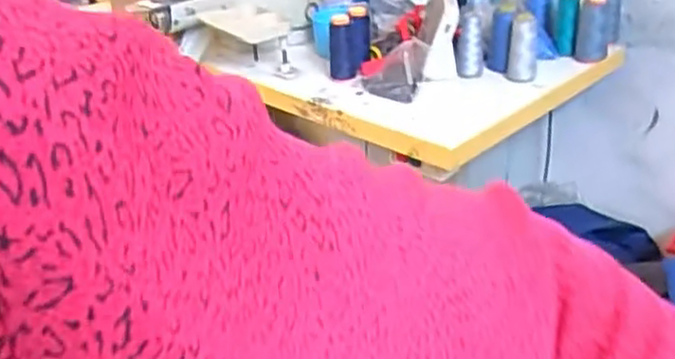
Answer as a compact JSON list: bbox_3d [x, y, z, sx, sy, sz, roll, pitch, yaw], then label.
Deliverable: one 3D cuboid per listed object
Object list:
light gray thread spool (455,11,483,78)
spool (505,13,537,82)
[{"bbox_3d":[0.226,-0.233,1.210,0.048,0.101,0.052,1,29,10],"label":"light gray thread spool"},{"bbox_3d":[0.314,-0.226,1.194,0.046,0.096,0.052,4,30,14],"label":"spool"}]

